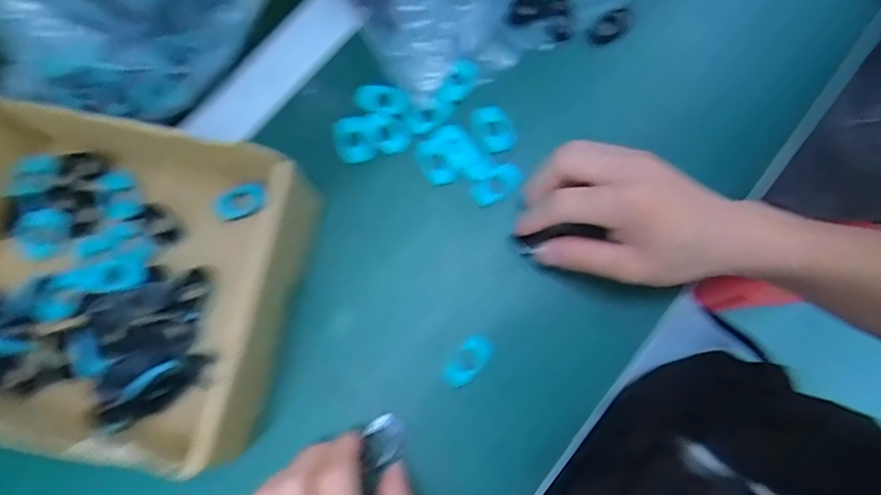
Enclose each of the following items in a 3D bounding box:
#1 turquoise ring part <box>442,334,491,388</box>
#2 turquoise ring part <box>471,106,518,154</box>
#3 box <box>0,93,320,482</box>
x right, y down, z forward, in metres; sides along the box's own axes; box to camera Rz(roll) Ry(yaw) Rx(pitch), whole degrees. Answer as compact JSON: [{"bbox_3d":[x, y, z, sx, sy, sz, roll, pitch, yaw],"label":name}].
[{"bbox_3d":[0.017,0.071,0.319,0.018,0.004,0.035,42,81,10],"label":"turquoise ring part"},{"bbox_3d":[0.037,-0.084,0.361,0.024,0.011,0.038,-32,78,-6],"label":"turquoise ring part"},{"bbox_3d":[-0.204,0.018,0.303,0.225,0.068,0.193,7,77,3],"label":"box"}]

